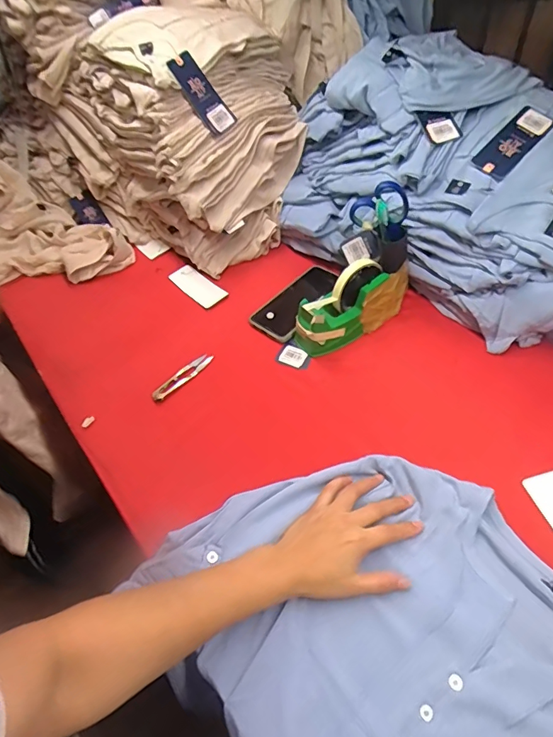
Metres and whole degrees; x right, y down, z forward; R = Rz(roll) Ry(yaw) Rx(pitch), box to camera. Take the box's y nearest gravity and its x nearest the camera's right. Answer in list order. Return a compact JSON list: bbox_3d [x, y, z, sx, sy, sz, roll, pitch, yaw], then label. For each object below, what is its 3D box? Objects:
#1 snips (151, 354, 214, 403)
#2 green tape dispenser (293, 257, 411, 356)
[{"bbox_3d":[-0.133,0.012,0.627,0.021,0.007,0.098,33,59,29],"label":"snips"},{"bbox_3d":[0.111,-0.102,0.634,0.183,0.100,0.065,-28,53,-19],"label":"green tape dispenser"}]

